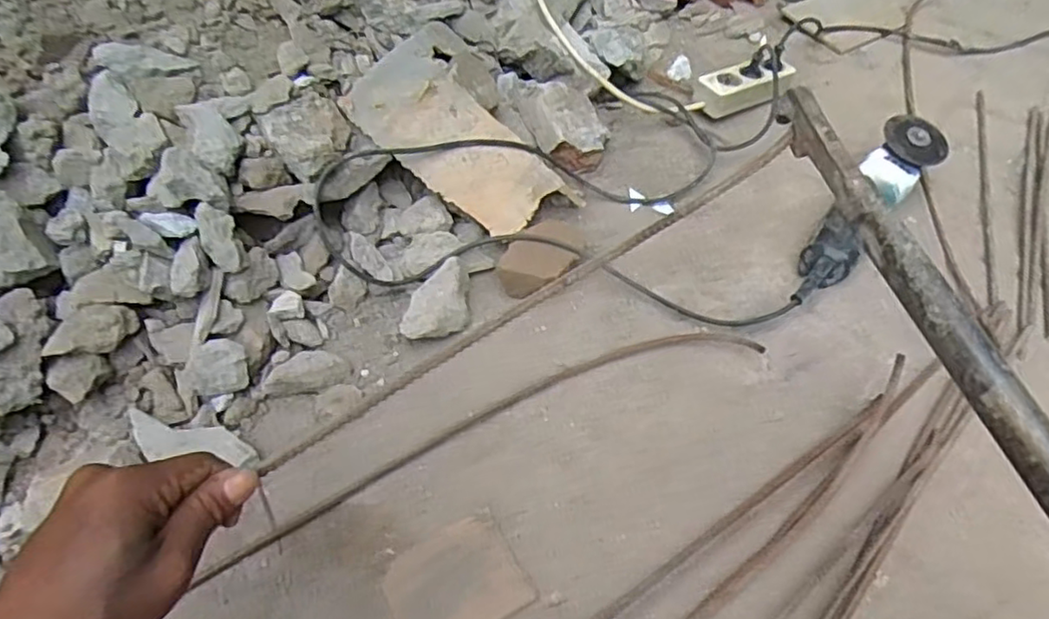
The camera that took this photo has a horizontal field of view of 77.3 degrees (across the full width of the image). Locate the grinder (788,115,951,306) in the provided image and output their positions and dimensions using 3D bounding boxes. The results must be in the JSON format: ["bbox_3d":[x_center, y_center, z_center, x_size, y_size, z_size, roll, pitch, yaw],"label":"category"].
[{"bbox_3d":[0.404,-0.118,0.798,0.071,0.088,0.308,38,62,25],"label":"grinder"}]

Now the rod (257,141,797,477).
[{"bbox_3d":[0.022,-0.014,0.428,0.412,0.010,0.010,-31,58,-15],"label":"rod"}]

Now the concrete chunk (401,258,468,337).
[{"bbox_3d":[-0.101,-0.008,0.743,0.073,0.047,0.094,-2,53,-1],"label":"concrete chunk"}]

